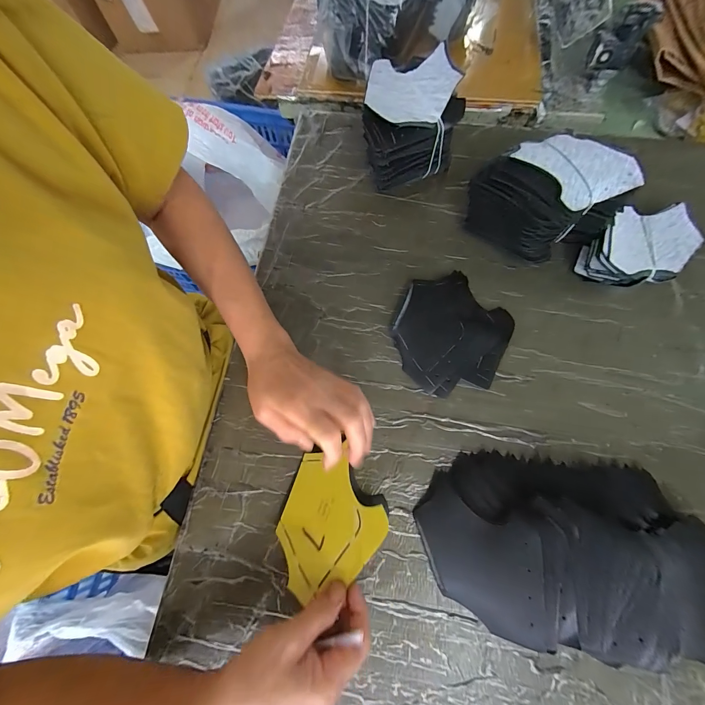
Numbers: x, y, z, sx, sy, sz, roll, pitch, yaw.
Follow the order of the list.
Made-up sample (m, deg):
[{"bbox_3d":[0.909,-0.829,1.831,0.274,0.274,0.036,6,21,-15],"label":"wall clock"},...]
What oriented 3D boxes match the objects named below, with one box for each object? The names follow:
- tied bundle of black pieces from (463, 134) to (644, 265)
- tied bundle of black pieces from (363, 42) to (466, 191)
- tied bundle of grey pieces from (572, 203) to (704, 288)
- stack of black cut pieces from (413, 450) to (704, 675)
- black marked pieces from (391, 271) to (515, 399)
[{"bbox_3d":[0.231,-0.177,0.376,0.149,0.099,0.106,-17,72,-4],"label":"tied bundle of black pieces"},{"bbox_3d":[0.074,-0.287,0.409,0.118,0.108,0.121,0,72,1],"label":"tied bundle of black pieces"},{"bbox_3d":[0.355,-0.129,0.389,0.140,0.045,0.090,-11,72,-2],"label":"tied bundle of grey pieces"},{"bbox_3d":[0.200,0.186,0.292,0.266,0.047,0.163,5,72,3],"label":"stack of black cut pieces"},{"bbox_3d":[0.118,-0.025,0.378,0.132,0.014,0.149,27,75,9],"label":"black marked pieces"}]

